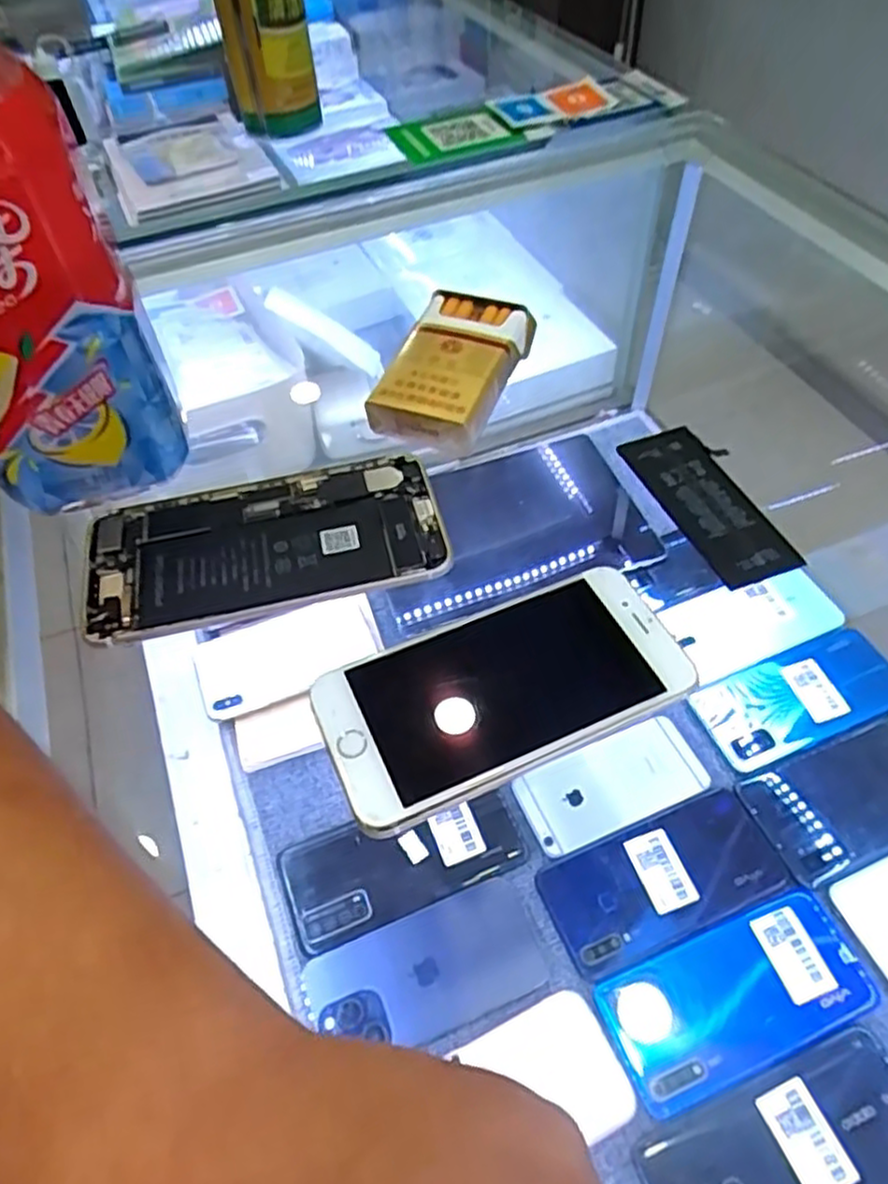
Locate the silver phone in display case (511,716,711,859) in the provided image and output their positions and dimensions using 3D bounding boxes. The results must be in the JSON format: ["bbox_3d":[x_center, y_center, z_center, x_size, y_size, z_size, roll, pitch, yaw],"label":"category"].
[{"bbox_3d":[0.123,0.140,0.542,0.135,0.006,0.063,-20,54,-11],"label":"silver phone in display case"}]

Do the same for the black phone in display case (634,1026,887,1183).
[{"bbox_3d":[0.193,0.309,0.406,0.161,0.007,0.073,-20,54,-11],"label":"black phone in display case"}]

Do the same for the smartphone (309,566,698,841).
[{"bbox_3d":[0.022,0.034,0.275,0.133,0.007,0.064,-22,54,-13],"label":"smartphone"}]

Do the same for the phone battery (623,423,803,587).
[{"bbox_3d":[0.120,-0.042,0.338,0.038,0.010,0.091,-22,56,-10],"label":"phone battery"}]

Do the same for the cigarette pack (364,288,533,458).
[{"bbox_3d":[0.005,-0.115,0.382,0.058,0.028,0.093,17,56,16],"label":"cigarette pack"}]

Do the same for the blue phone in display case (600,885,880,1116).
[{"bbox_3d":[0.180,0.247,0.456,0.161,0.004,0.076,-19,54,-11],"label":"blue phone in display case"}]

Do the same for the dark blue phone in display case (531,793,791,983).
[{"bbox_3d":[0.149,0.193,0.500,0.157,0.004,0.074,-20,54,-11],"label":"dark blue phone in display case"}]

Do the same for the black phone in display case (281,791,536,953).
[{"bbox_3d":[-0.030,0.184,0.515,0.163,0.013,0.074,-19,54,-10],"label":"black phone in display case"}]

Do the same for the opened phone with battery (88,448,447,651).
[{"bbox_3d":[-0.080,-0.021,0.330,0.154,0.007,0.079,-15,53,-8],"label":"opened phone with battery"}]

